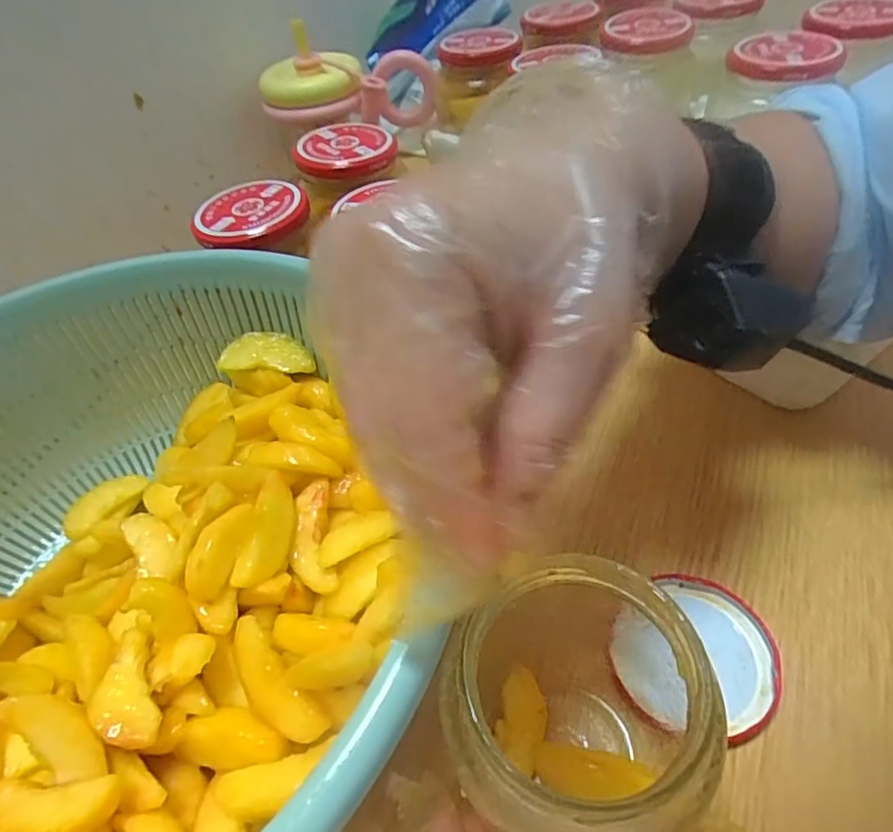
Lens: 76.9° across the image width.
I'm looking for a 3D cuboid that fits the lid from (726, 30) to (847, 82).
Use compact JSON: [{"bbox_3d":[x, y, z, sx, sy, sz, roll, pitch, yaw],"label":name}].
[{"bbox_3d":[0.225,-0.242,0.376,0.066,0.014,0.059,9,50,16],"label":"lid"}]

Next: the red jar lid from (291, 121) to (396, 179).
[{"bbox_3d":[-0.069,-0.184,0.386,0.068,0.009,0.062,-4,51,1],"label":"red jar lid"}]

